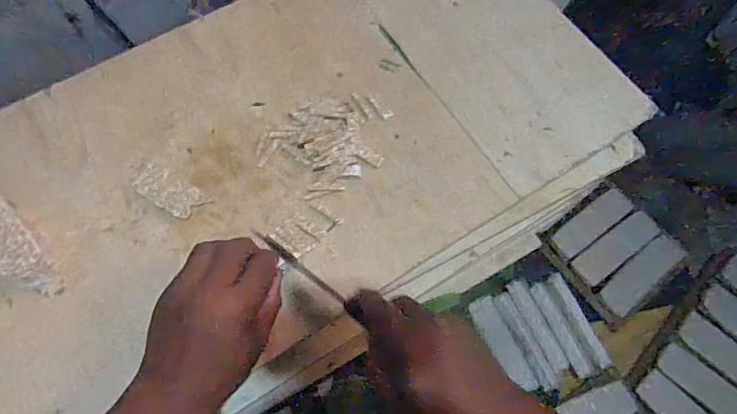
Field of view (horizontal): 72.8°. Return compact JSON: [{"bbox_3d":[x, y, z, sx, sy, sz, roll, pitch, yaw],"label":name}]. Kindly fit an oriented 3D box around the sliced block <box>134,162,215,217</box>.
[{"bbox_3d":[-0.206,-0.015,0.515,0.083,0.010,0.034,28,72,10],"label":"sliced block"}]

